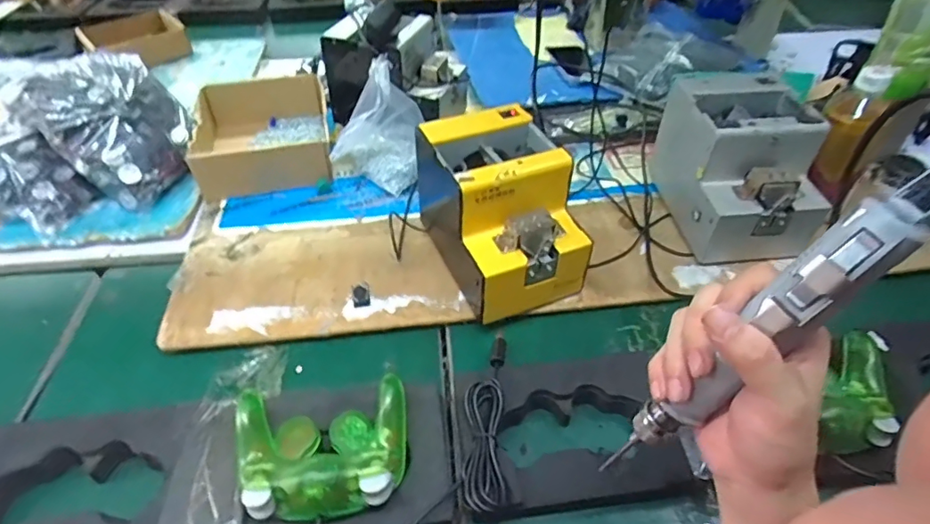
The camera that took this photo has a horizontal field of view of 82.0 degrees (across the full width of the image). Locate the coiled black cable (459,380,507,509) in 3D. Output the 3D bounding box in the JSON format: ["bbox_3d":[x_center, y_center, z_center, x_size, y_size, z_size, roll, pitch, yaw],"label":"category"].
[{"bbox_3d":[0.015,0.151,0.448,0.035,0.027,0.109,1,44,1],"label":"coiled black cable"}]

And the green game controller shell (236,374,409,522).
[{"bbox_3d":[-0.115,0.152,0.435,0.133,0.045,0.093,-6,44,-5],"label":"green game controller shell"}]

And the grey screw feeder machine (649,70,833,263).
[{"bbox_3d":[0.328,-0.113,0.642,0.129,0.159,0.187,-1,44,0],"label":"grey screw feeder machine"}]

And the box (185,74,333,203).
[{"bbox_3d":[-0.291,-0.184,0.780,0.172,0.073,0.216,-10,45,-10],"label":"box"}]

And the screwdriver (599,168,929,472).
[{"bbox_3d":[0.157,0.048,0.295,0.039,0.239,0.028,12,39,-25],"label":"screwdriver"}]

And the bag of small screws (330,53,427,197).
[{"bbox_3d":[-0.121,-0.177,0.715,0.124,0.150,0.089,-5,44,-5],"label":"bag of small screws"}]

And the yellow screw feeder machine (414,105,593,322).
[{"bbox_3d":[0.043,-0.053,0.586,0.122,0.155,0.169,-16,46,-15],"label":"yellow screw feeder machine"}]

